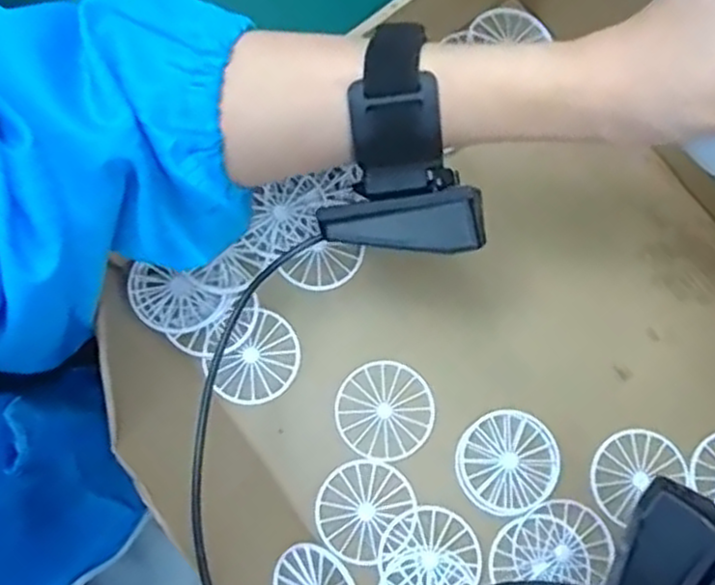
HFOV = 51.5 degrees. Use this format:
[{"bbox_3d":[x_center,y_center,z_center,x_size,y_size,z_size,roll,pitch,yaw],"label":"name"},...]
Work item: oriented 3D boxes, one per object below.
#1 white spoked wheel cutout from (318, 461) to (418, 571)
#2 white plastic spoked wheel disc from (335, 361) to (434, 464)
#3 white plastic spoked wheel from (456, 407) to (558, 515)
[{"bbox_3d":[0.005,0.111,0.375,0.049,0.004,0.050,0,79,-1],"label":"white spoked wheel cutout"},{"bbox_3d":[0.015,0.062,0.388,0.050,0.004,0.049,0,79,-1],"label":"white plastic spoked wheel disc"},{"bbox_3d":[0.077,0.087,0.380,0.051,0.004,0.049,0,79,-1],"label":"white plastic spoked wheel"}]

